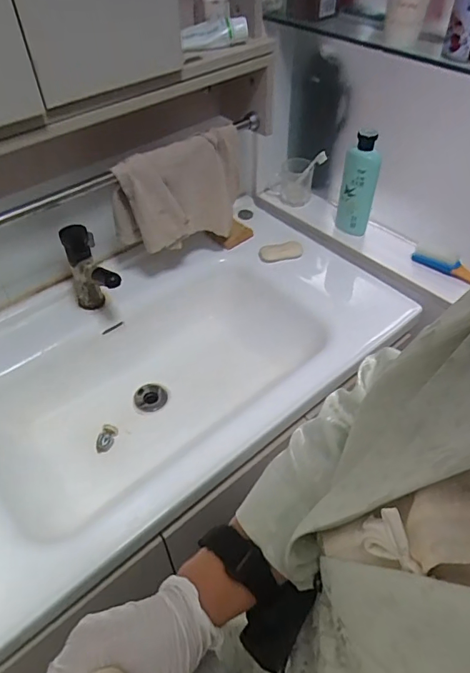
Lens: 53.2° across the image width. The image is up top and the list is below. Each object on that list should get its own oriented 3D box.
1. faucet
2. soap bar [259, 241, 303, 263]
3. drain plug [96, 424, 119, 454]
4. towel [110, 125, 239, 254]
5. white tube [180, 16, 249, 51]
[{"bbox_3d":[-0.243,-0.089,0.813,0.057,0.167,0.140,-23,51,-19],"label":"faucet"},{"bbox_3d":[0.094,-0.177,0.981,0.088,0.026,0.034,-10,48,-9],"label":"soap bar"},{"bbox_3d":[-0.229,0.181,0.836,0.024,0.029,0.049,9,48,9],"label":"drain plug"},{"bbox_3d":[-0.088,-0.251,0.829,0.253,0.181,0.064,-22,50,-18],"label":"towel"},{"bbox_3d":[-0.027,-0.447,0.692,0.106,0.029,0.039,-17,49,-14],"label":"white tube"}]

